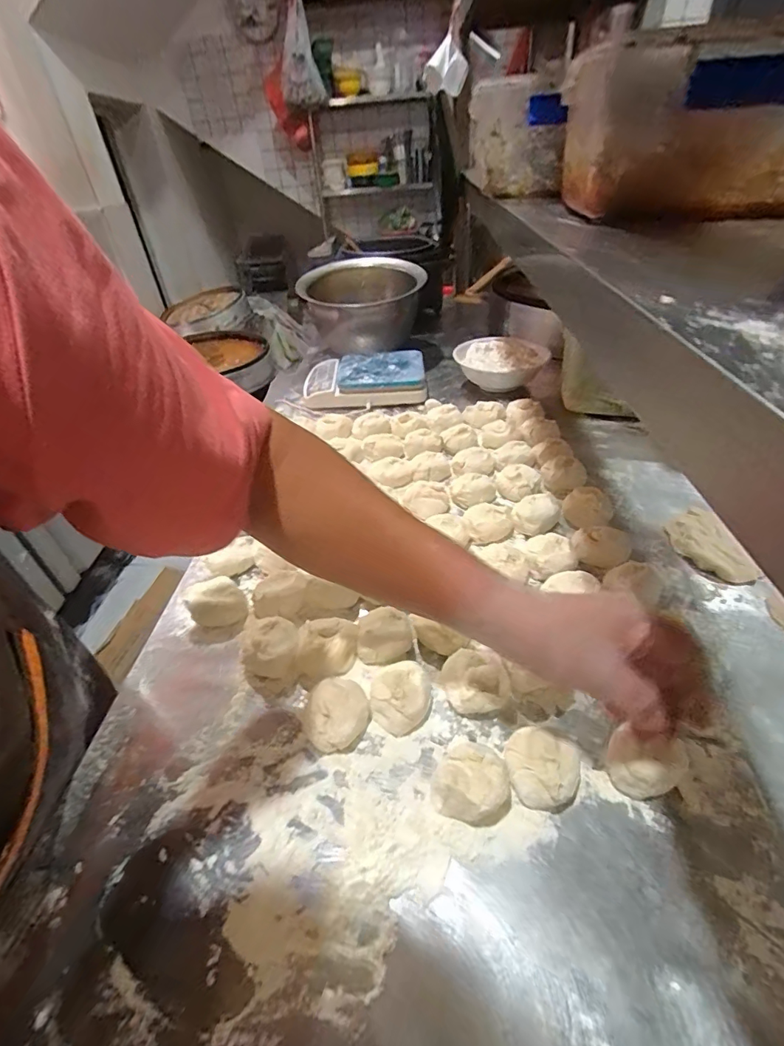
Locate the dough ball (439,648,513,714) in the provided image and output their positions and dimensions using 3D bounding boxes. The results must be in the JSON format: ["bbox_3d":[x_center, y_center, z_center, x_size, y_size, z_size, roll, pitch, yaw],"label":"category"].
[{"bbox_3d":[0.069,0.133,0.383,0.054,0.030,0.048,2,40,9],"label":"dough ball"}]

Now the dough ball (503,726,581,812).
[{"bbox_3d":[0.104,0.169,0.323,0.047,0.036,0.044,-3,40,3],"label":"dough ball"}]

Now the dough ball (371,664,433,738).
[{"bbox_3d":[0.008,0.139,0.370,0.048,0.034,0.043,-20,42,-17],"label":"dough ball"}]

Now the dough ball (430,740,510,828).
[{"bbox_3d":[0.055,0.178,0.319,0.052,0.034,0.044,5,41,13],"label":"dough ball"}]

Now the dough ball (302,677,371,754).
[{"bbox_3d":[-0.043,0.150,0.364,0.043,0.035,0.049,11,42,19],"label":"dough ball"}]

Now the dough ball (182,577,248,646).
[{"bbox_3d":[-0.176,0.084,0.456,0.060,0.036,0.060,-28,45,-25],"label":"dough ball"}]

